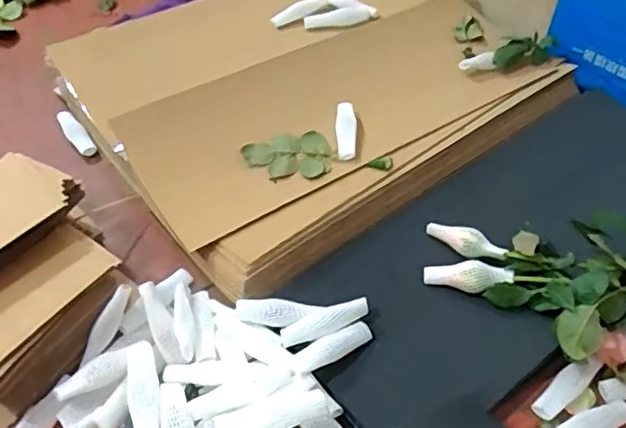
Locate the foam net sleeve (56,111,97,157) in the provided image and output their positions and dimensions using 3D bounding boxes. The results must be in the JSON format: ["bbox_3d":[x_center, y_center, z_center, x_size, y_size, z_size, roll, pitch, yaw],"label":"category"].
[{"bbox_3d":[-0.308,-0.104,0.767,0.022,0.018,0.088,-31,55,-25],"label":"foam net sleeve"}]

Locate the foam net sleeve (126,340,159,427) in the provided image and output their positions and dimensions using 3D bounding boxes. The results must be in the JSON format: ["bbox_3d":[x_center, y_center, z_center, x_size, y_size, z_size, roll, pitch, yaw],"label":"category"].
[{"bbox_3d":[-0.146,0.150,0.509,0.025,0.016,0.101,-13,49,-11],"label":"foam net sleeve"}]

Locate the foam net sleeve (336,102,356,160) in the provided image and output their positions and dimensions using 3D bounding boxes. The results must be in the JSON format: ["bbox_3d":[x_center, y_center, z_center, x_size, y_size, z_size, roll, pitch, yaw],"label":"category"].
[{"bbox_3d":[0.039,-0.099,0.698,0.024,0.013,0.088,3,48,3],"label":"foam net sleeve"}]

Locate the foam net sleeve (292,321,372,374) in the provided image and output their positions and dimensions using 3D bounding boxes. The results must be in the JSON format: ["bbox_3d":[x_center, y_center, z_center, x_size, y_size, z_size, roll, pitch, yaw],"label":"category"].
[{"bbox_3d":[0.018,0.121,0.535,0.080,0.013,0.022,-24,52,-19],"label":"foam net sleeve"}]

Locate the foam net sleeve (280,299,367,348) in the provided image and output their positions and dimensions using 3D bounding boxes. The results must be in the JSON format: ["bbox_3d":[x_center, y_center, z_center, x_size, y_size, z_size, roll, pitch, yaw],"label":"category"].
[{"bbox_3d":[0.012,0.099,0.550,0.087,0.010,0.025,-21,51,-18],"label":"foam net sleeve"}]

